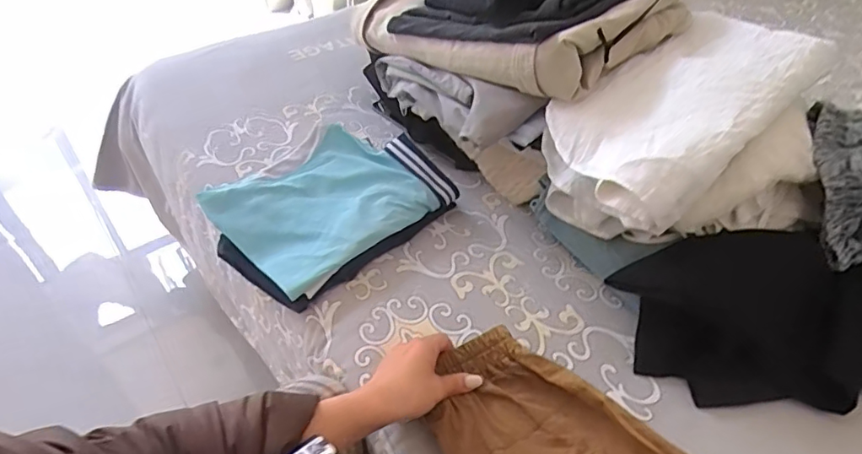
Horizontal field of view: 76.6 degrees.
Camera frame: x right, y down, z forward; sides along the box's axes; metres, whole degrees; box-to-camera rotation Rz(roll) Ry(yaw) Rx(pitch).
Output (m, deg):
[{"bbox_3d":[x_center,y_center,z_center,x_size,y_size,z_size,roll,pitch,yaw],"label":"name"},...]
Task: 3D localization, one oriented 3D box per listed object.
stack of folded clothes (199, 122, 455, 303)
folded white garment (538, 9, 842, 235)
[{"bbox_3d":[-0.139,-0.038,0.762,0.288,0.066,0.219,-31,52,-27],"label":"stack of folded clothes"},{"bbox_3d":[0.296,-0.123,0.676,0.341,0.163,0.203,-31,52,-27],"label":"folded white garment"}]

